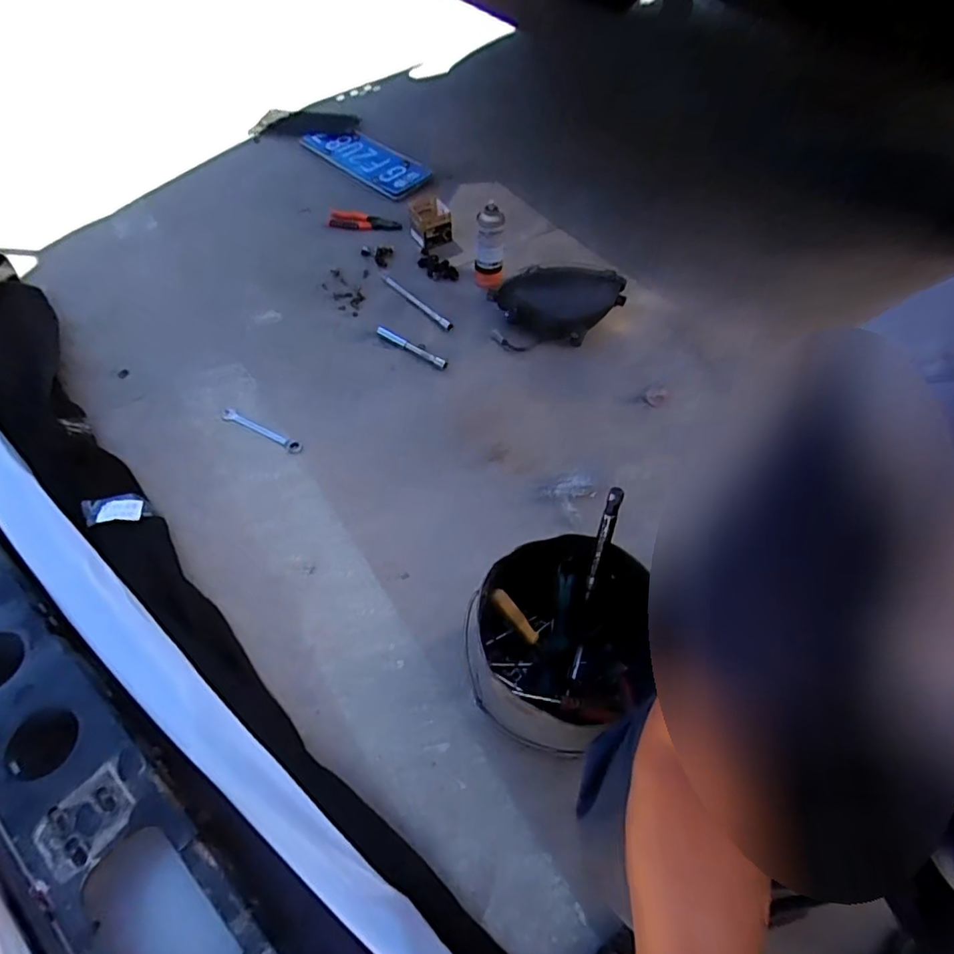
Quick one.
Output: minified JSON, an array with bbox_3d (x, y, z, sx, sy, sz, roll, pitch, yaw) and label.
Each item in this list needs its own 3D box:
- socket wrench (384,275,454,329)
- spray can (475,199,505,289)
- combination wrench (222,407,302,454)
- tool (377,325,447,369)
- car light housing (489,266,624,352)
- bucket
[{"bbox_3d":[-0.137,-0.401,1.220,0.224,0.017,0.022,40,64,21],"label":"socket wrench"},{"bbox_3d":[0.028,-0.507,1.196,0.063,0.179,0.060,1,57,-1],"label":"spray can"},{"bbox_3d":[-0.414,-0.090,1.027,0.188,0.005,0.027,26,60,14],"label":"combination wrench"},{"bbox_3d":[-0.139,-0.278,1.137,0.181,0.014,0.020,29,61,16],"label":"tool"},{"bbox_3d":[0.171,-0.351,1.123,0.281,0.131,0.112,-1,56,-1],"label":"car light housing"},{"bbox_3d":[0.103,0.216,0.699,0.234,0.207,0.227,1,57,-1],"label":"bucket"}]

